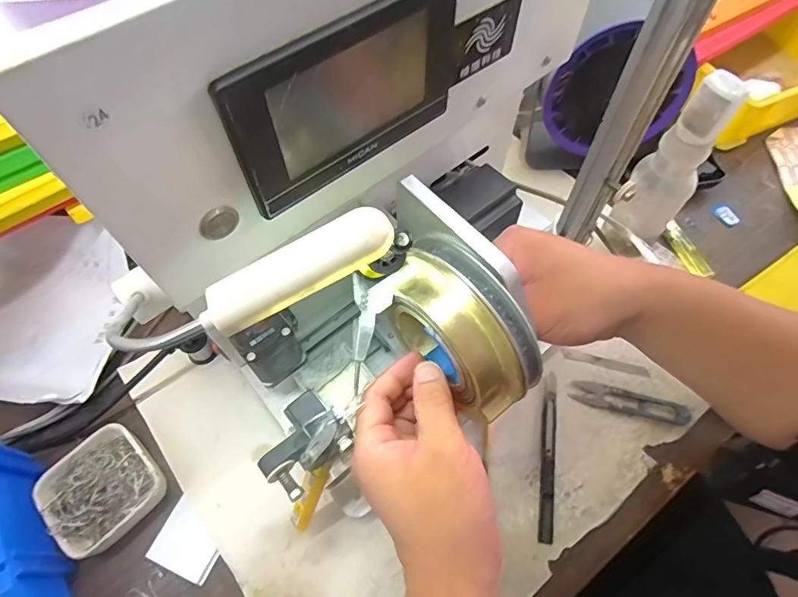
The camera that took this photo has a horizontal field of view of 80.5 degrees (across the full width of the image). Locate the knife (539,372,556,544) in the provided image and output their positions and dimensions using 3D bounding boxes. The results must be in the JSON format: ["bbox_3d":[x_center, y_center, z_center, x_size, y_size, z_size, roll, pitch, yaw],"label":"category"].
[{"bbox_3d":[0.130,0.134,0.411,0.013,0.009,0.143,9,62,6],"label":"knife"}]

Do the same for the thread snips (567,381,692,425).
[{"bbox_3d":[0.212,0.095,0.432,0.101,0.010,0.022,13,63,8],"label":"thread snips"}]

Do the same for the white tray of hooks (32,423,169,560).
[{"bbox_3d":[-0.245,0.157,0.390,0.081,0.023,0.088,-40,68,-18],"label":"white tray of hooks"}]

